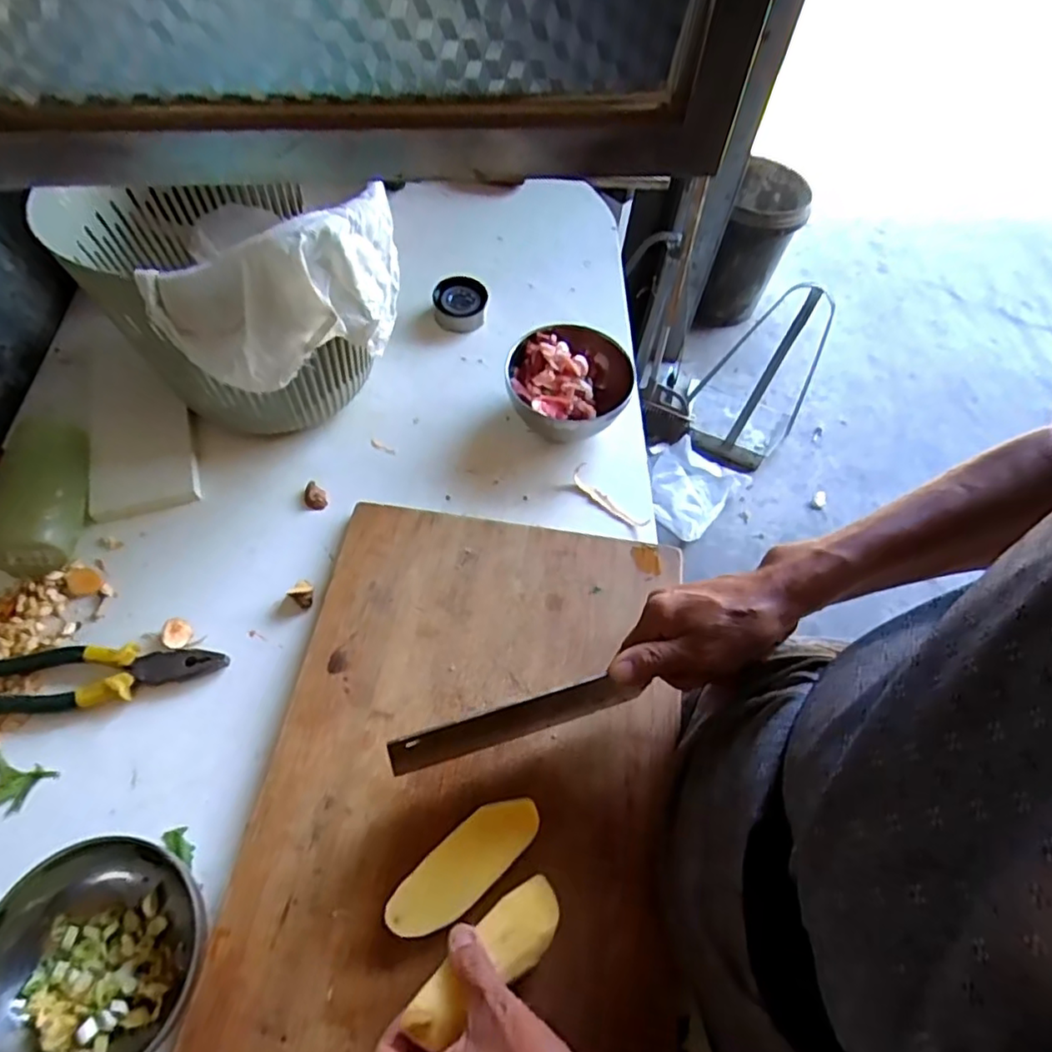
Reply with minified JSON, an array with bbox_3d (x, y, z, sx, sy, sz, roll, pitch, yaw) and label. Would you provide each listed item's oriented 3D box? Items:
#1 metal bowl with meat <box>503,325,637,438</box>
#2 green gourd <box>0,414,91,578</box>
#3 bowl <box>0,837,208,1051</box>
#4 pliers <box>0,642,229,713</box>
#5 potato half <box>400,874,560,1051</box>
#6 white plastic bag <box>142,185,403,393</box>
[{"bbox_3d":[0.044,-0.149,0.692,0.134,0.071,0.136,1,61,-3],"label":"metal bowl with meat"},{"bbox_3d":[-0.457,-0.031,0.599,0.077,0.061,0.155,-9,62,-8],"label":"green gourd"},{"bbox_3d":[-0.293,0.295,0.426,0.130,0.063,0.135,1,61,-3],"label":"bowl"},{"bbox_3d":[-0.365,0.128,0.543,0.195,0.018,0.053,-7,61,-7],"label":"pliers"},{"bbox_3d":[-0.023,0.283,0.409,0.119,0.019,0.041,-30,66,-32],"label":"potato half"},{"bbox_3d":[-0.207,-0.203,0.532,0.173,0.138,0.125,1,61,-3],"label":"white plastic bag"}]

